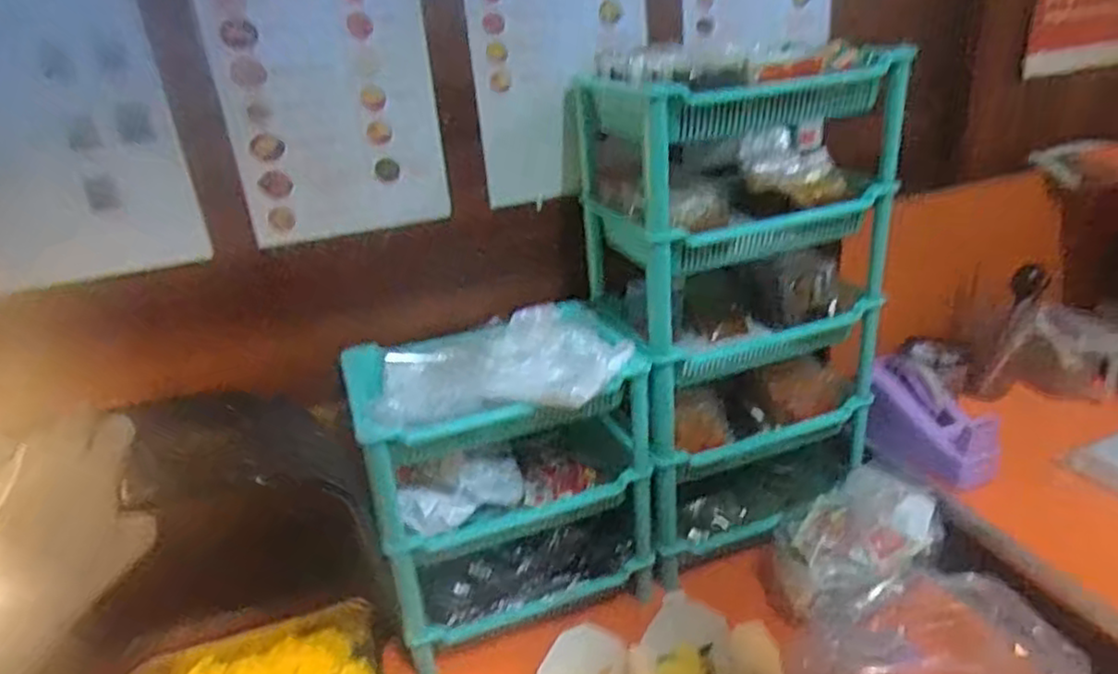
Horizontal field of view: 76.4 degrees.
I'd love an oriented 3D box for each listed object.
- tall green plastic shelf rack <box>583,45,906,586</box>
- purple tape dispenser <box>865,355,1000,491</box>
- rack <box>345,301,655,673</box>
[{"bbox_3d":[0.216,-0.037,0.886,0.323,0.571,0.208,-12,26,-16],"label":"tall green plastic shelf rack"},{"bbox_3d":[0.475,0.110,0.916,0.099,0.106,0.160,-17,28,-25],"label":"purple tape dispenser"},{"bbox_3d":[-0.060,0.157,0.834,0.297,0.314,0.214,-12,26,-15],"label":"rack"}]

